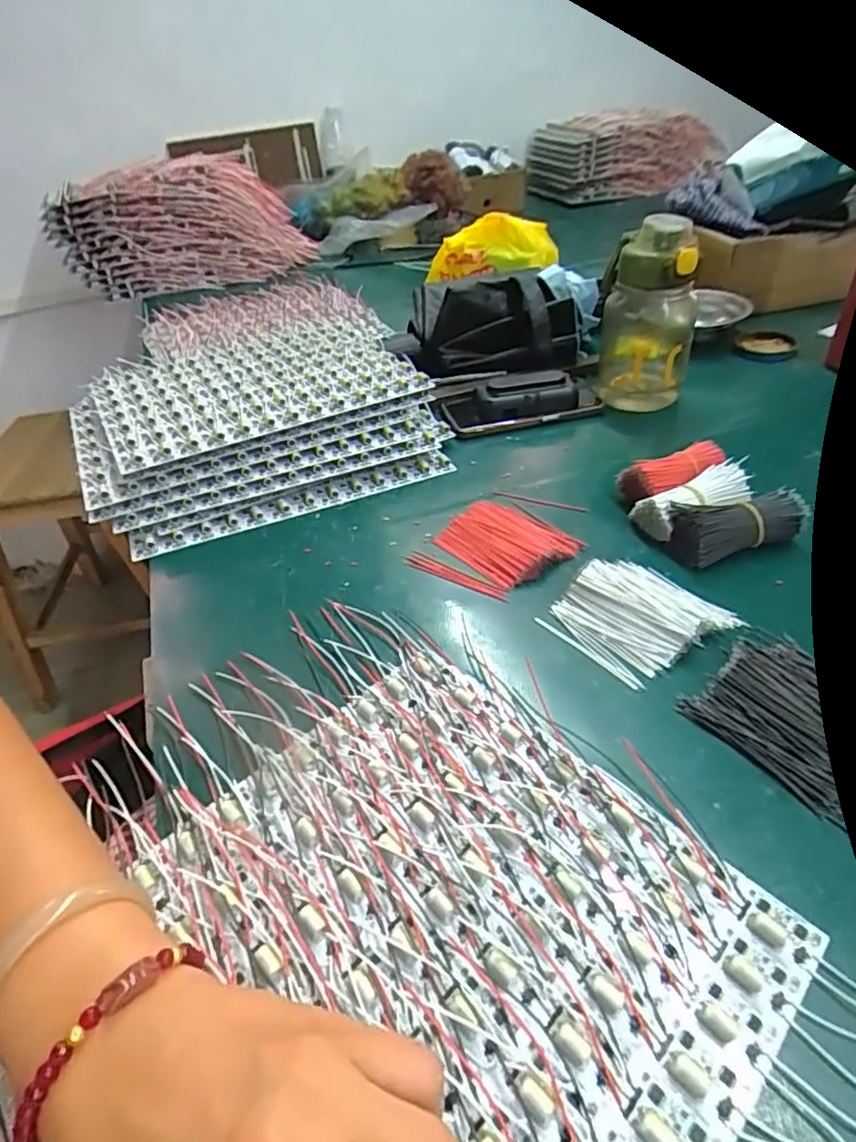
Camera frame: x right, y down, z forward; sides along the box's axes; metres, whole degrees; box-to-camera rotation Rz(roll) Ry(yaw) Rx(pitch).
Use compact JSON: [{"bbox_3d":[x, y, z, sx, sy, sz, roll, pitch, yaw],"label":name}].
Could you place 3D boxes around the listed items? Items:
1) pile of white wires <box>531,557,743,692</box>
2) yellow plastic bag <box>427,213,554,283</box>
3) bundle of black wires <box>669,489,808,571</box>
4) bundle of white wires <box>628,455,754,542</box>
[{"bbox_3d":[0.137,0.026,0.395,0.096,0.015,0.087,-28,46,-25],"label":"pile of white wires"},{"bbox_3d":[0.088,-0.461,0.860,0.192,0.079,0.065,16,49,22],"label":"yellow plastic bag"},{"bbox_3d":[0.228,-0.036,0.443,0.092,0.035,0.041,-13,42,-10],"label":"bundle of black wires"},{"bbox_3d":[0.210,-0.057,0.466,0.093,0.023,0.040,-25,44,-5],"label":"bundle of white wires"}]

